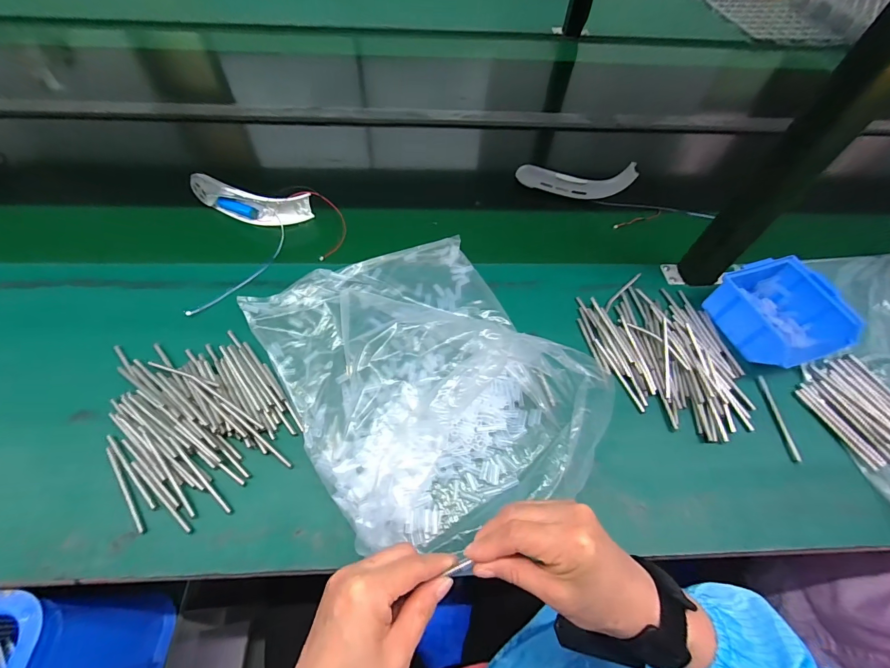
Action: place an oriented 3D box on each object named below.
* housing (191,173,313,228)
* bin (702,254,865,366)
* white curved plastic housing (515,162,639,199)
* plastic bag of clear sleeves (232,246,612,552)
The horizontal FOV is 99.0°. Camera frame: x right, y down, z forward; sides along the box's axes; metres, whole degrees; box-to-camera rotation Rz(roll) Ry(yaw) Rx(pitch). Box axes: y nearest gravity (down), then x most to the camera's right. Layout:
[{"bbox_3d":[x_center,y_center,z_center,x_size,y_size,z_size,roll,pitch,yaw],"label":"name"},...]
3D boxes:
[{"bbox_3d":[-0.313,-0.211,0.609,0.181,0.050,0.049,9,58,3],"label":"housing"},{"bbox_3d":[0.444,-0.029,0.512,0.129,0.060,0.138,-13,60,-10],"label":"bin"},{"bbox_3d":[0.225,-0.277,0.667,0.191,0.057,0.044,15,59,6],"label":"white curved plastic housing"},{"bbox_3d":[-0.027,0.026,0.430,0.297,0.101,0.403,-27,64,-18],"label":"plastic bag of clear sleeves"}]

